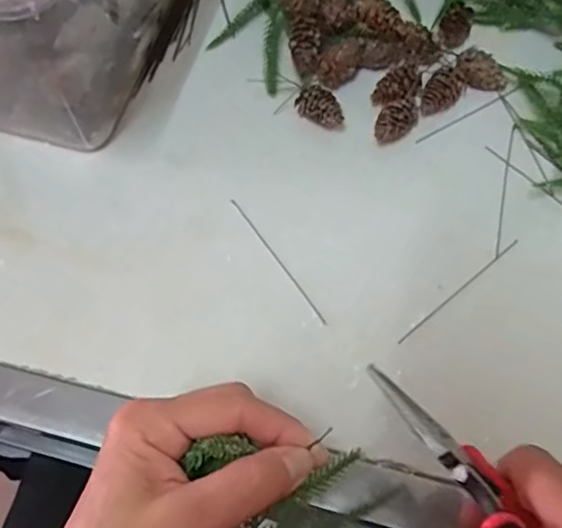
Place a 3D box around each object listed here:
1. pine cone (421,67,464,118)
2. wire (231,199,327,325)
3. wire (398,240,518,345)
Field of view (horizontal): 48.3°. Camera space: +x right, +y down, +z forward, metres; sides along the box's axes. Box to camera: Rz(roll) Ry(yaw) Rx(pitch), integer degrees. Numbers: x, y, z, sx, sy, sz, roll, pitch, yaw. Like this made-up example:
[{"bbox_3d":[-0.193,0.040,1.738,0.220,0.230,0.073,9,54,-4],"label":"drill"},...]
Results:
[{"bbox_3d":[0.105,-0.113,0.416,0.019,0.020,0.034,39,73,17],"label":"pine cone"},{"bbox_3d":[-0.002,-0.003,0.383,0.004,0.004,0.101,-32,69,-12],"label":"wire"},{"bbox_3d":[0.105,0.015,0.368,0.099,0.004,0.004,-38,70,-14],"label":"wire"}]

